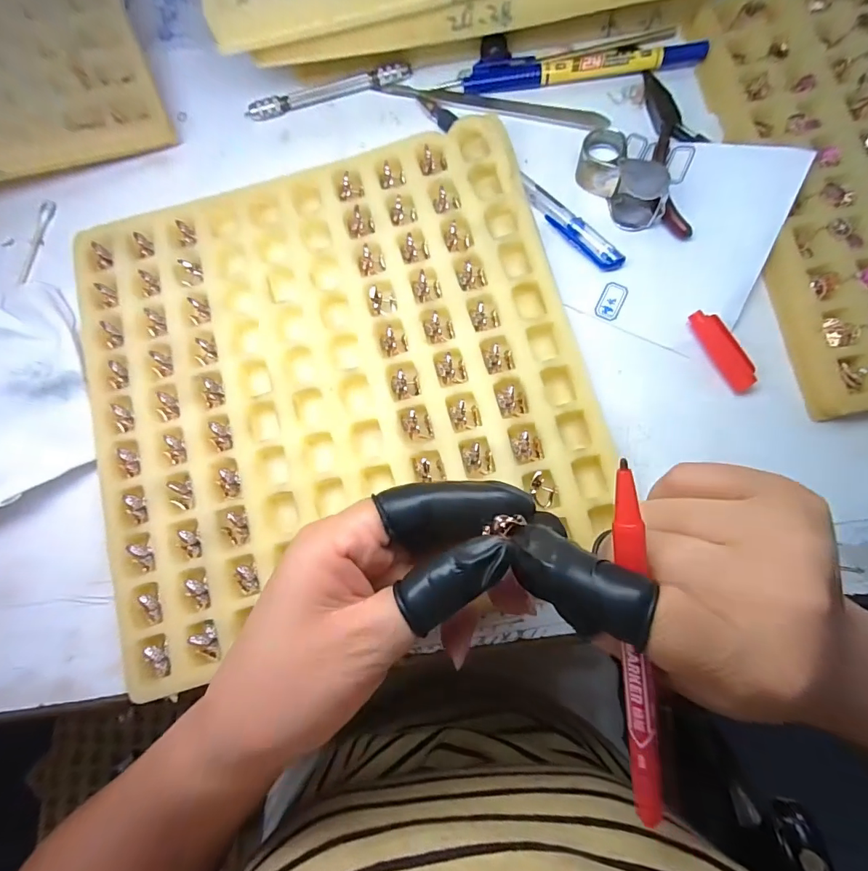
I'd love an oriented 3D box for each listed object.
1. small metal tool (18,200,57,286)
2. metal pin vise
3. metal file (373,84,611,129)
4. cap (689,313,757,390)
[{"bbox_3d":[-0.247,-0.120,0.274,0.007,0.006,0.055,12,80,6],"label":"small metal tool"},{"bbox_3d":[-0.066,-0.217,0.279,0.106,0.011,0.008,-15,79,1],"label":"metal pin vise"},{"bbox_3d":[0.035,-0.207,0.277,0.144,0.006,0.014,12,77,4],"label":"metal file"},{"bbox_3d":[0.152,-0.045,0.233,0.015,0.009,0.046,-30,79,-3],"label":"cap"}]

